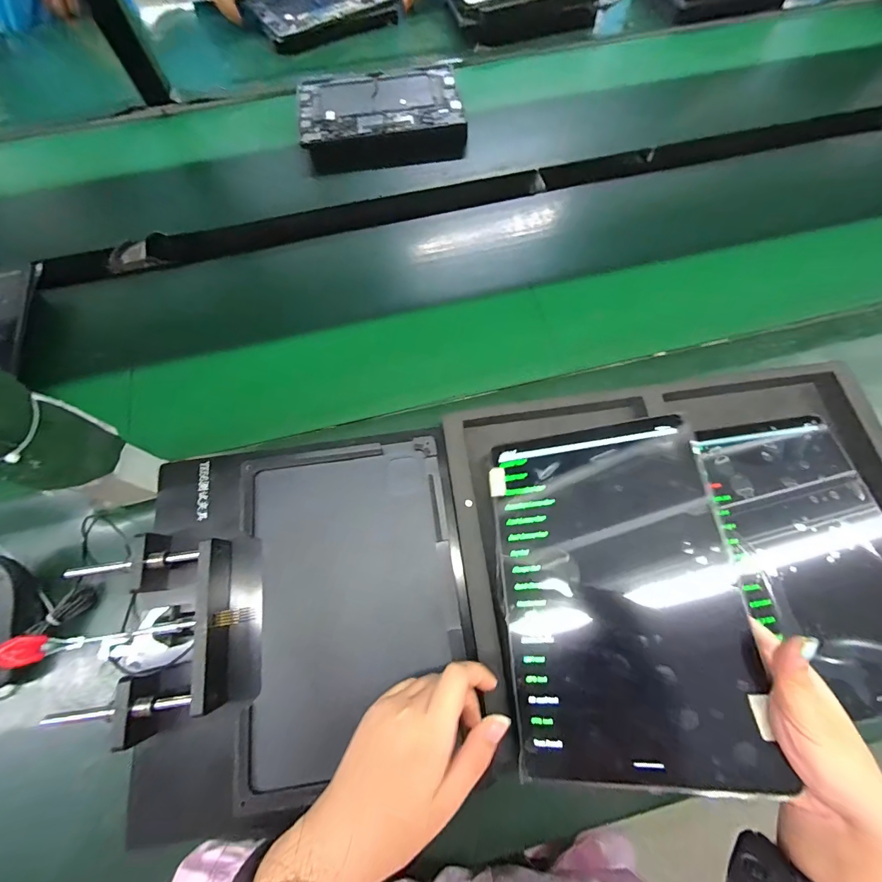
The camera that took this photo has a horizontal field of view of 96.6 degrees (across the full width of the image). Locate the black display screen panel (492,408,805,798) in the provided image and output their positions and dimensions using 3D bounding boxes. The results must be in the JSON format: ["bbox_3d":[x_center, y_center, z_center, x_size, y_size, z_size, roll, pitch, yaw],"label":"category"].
[{"bbox_3d":[0.131,0.110,0.303,0.164,0.008,0.249,-10,67,17],"label":"black display screen panel"}]

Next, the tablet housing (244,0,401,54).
[{"bbox_3d":[-0.226,-0.844,0.765,0.266,0.034,0.161,-29,71,-10],"label":"tablet housing"}]

